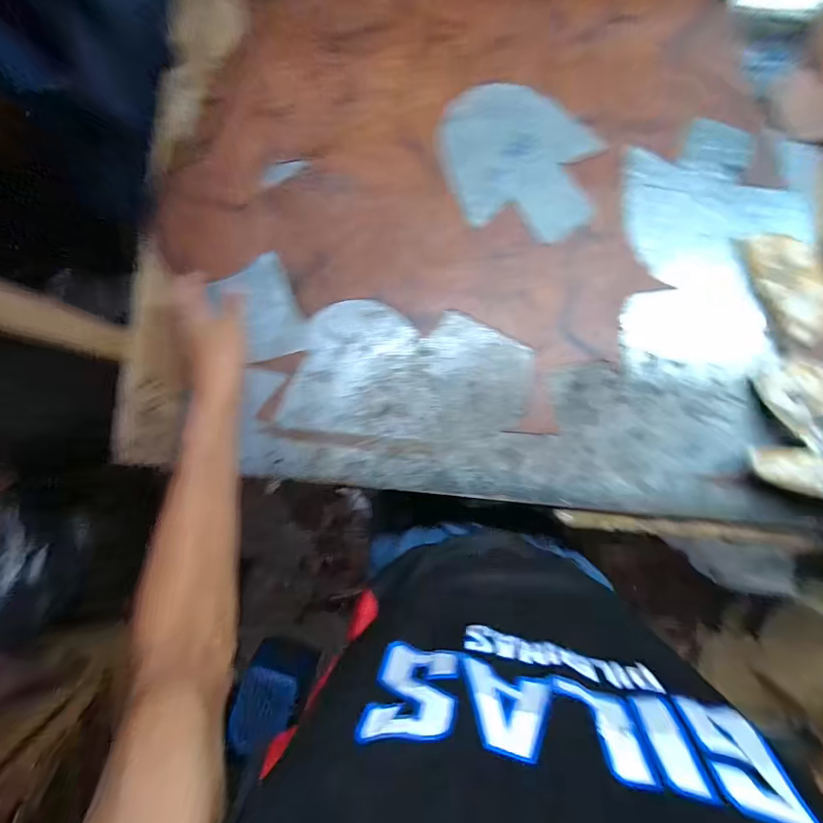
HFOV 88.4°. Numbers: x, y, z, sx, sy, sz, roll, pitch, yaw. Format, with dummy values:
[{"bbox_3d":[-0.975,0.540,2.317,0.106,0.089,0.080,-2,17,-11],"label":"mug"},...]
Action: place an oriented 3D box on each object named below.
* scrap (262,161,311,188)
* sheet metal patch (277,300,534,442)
[{"bbox_3d":[-0.161,-0.306,0.539,0.064,0.006,0.025,-25,85,-2],"label":"scrap"},{"bbox_3d":[-0.001,-0.047,0.517,0.281,0.011,0.160,5,85,1],"label":"sheet metal patch"}]

